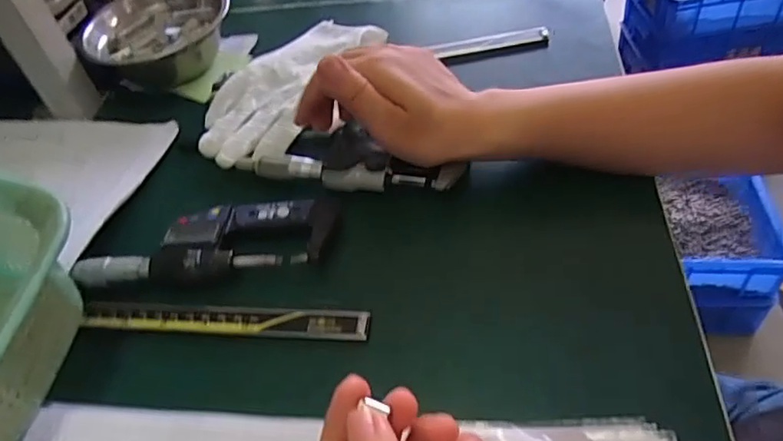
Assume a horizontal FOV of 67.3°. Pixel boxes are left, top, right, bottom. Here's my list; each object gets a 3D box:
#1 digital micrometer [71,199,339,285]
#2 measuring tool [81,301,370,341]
[{"bbox_3d":[-0.114,0.020,0.374,0.159,0.032,0.052,-10,45,1],"label":"digital micrometer"},{"bbox_3d":[-0.098,0.057,0.338,0.172,0.004,0.017,1,54,10],"label":"measuring tool"}]

